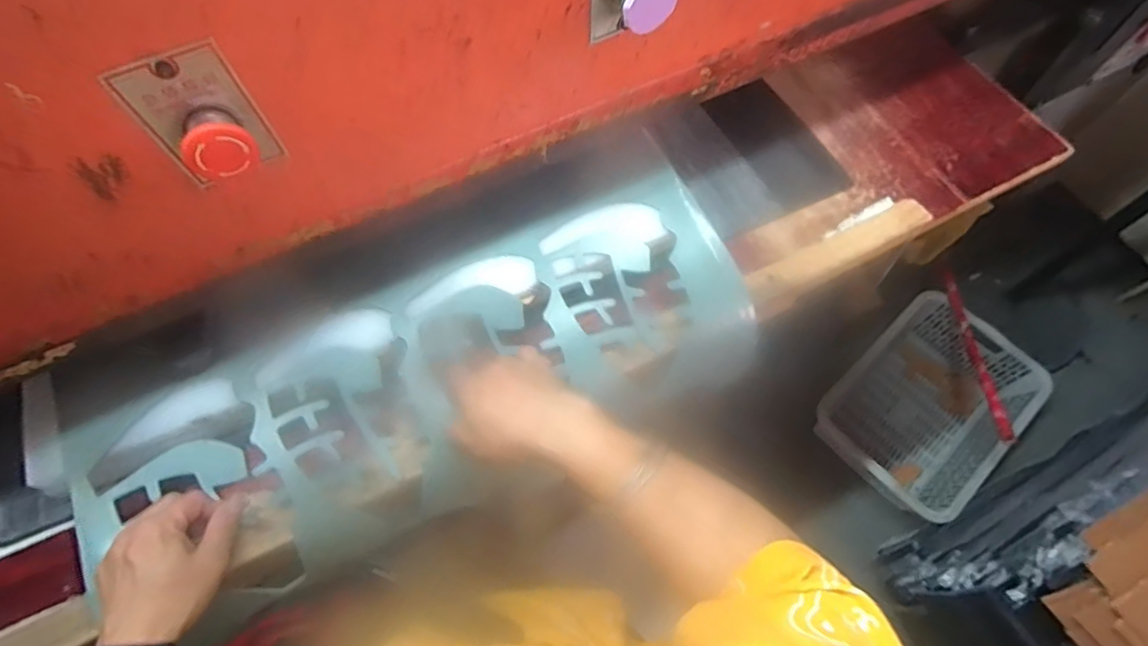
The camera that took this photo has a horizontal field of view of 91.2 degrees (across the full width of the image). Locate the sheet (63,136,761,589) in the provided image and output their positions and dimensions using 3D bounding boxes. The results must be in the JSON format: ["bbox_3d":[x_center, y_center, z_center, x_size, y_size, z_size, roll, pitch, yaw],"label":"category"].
[{"bbox_3d":[-0.112,0.047,0.480,0.544,0.033,0.210,-28,83,-12],"label":"sheet"}]

